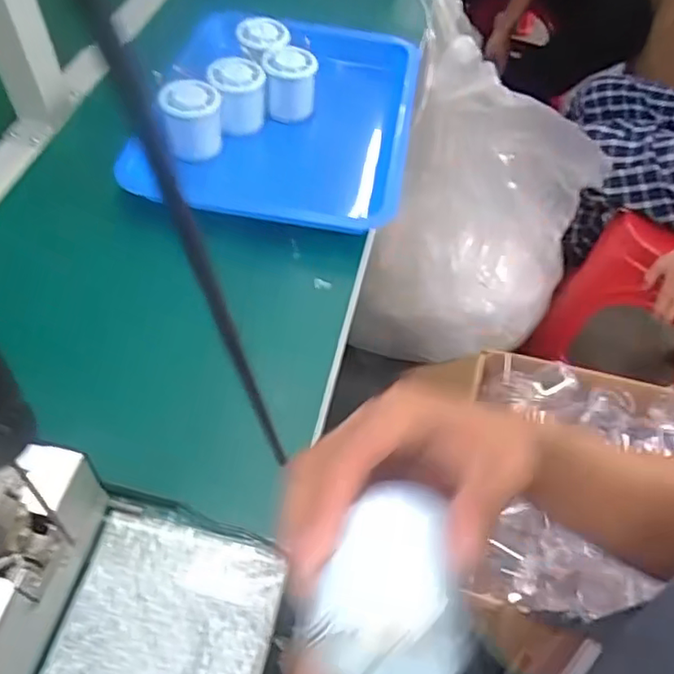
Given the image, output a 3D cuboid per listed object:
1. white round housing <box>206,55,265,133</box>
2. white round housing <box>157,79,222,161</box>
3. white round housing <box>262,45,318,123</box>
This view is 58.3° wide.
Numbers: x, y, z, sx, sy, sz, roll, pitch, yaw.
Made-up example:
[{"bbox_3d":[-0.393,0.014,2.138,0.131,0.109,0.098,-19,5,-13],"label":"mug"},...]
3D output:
[{"bbox_3d":[-0.100,-0.243,0.616,0.052,0.062,0.052,2,54,-2],"label":"white round housing"},{"bbox_3d":[-0.140,-0.210,0.587,0.054,0.057,0.054,2,54,-2],"label":"white round housing"},{"bbox_3d":[-0.048,-0.265,0.635,0.054,0.057,0.054,0,54,-3],"label":"white round housing"}]

